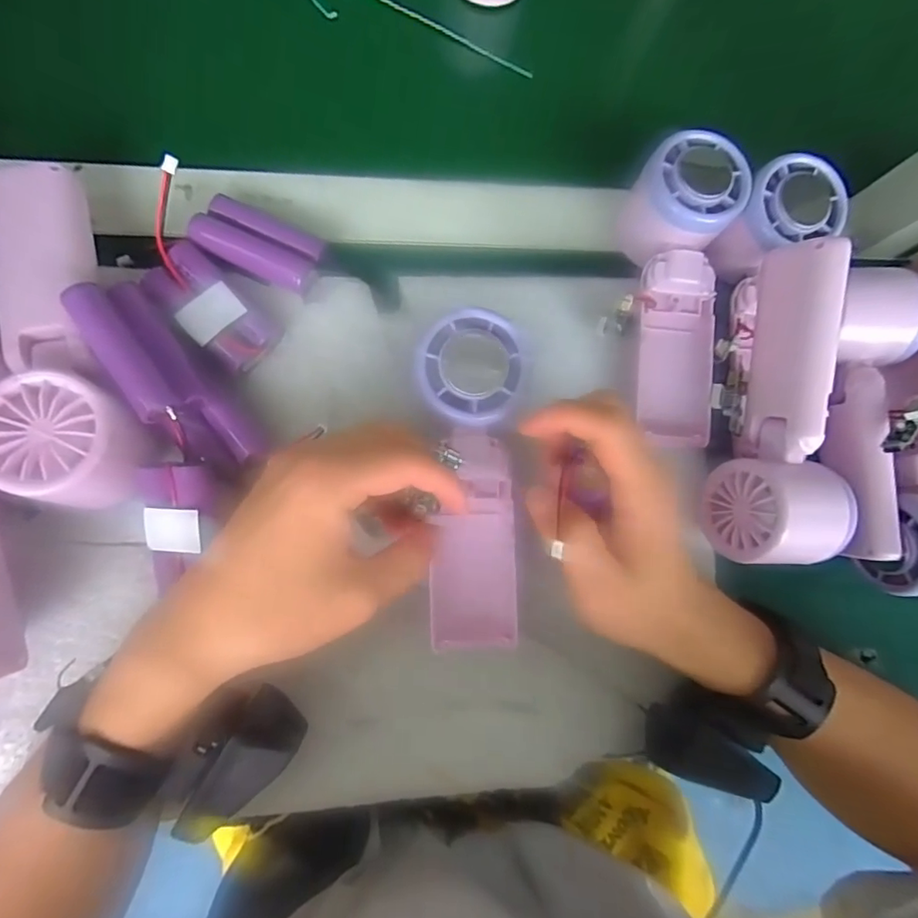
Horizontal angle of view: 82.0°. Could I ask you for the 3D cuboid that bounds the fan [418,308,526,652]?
[{"bbox_3d":[0.008,0.016,0.264,0.048,0.029,0.172,-3,104,-5],"label":"fan"}]

